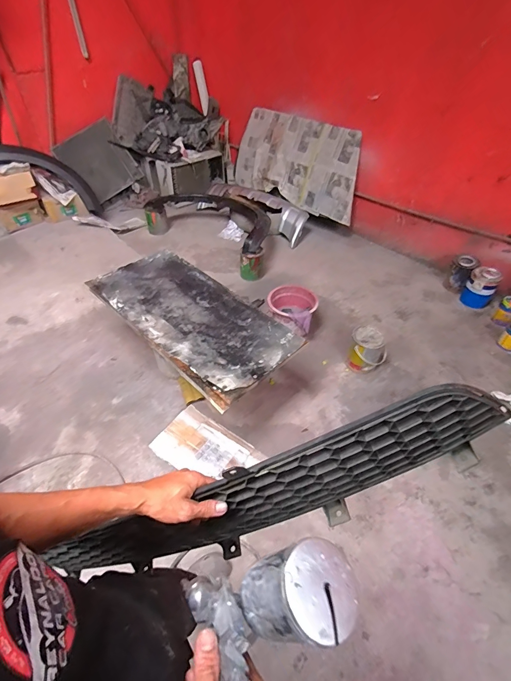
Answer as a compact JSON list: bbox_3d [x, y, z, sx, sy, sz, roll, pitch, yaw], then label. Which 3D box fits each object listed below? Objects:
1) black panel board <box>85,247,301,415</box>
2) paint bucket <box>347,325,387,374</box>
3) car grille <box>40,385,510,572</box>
[{"bbox_3d":[-0.296,-0.134,1.579,0.979,0.036,0.487,34,54,29],"label":"black panel board"},{"bbox_3d":[0.576,0.049,1.821,0.162,0.191,0.167,0,45,0],"label":"paint bucket"},{"bbox_3d":[0.003,0.263,0.548,0.736,0.202,0.051,-28,47,15],"label":"car grille"}]

